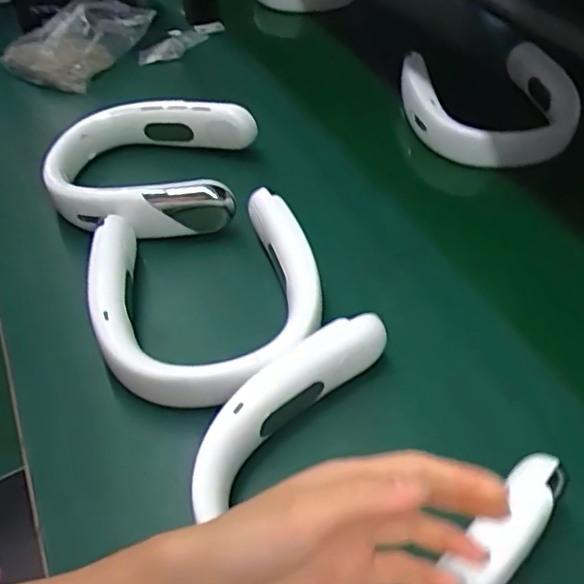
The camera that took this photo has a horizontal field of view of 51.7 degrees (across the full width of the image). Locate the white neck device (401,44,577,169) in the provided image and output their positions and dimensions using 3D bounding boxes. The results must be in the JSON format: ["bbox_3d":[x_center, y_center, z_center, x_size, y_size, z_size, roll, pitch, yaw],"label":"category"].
[{"bbox_3d":[0.226,-0.224,0.706,0.189,0.060,0.182,-8,48,-3],"label":"white neck device"}]

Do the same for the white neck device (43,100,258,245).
[{"bbox_3d":[-0.152,-0.129,0.619,0.202,0.050,0.165,5,48,8],"label":"white neck device"}]

